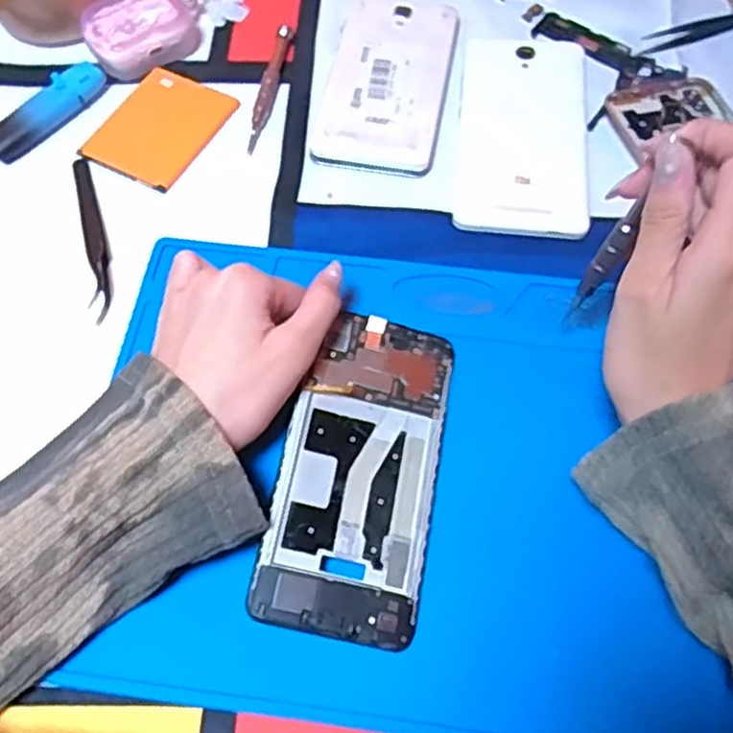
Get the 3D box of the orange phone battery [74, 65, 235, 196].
[{"bbox_3d":[-0.125,-0.146,0.452,0.065,0.004,0.080,26,66,13],"label":"orange phone battery"}]

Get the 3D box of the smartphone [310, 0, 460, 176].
[{"bbox_3d":[0.015,-0.179,0.461,0.071,0.010,0.143,9,64,5],"label":"smartphone"}]

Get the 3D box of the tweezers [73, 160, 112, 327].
[{"bbox_3d":[-0.150,-0.072,0.408,0.012,0.016,0.123,-15,64,-7],"label":"tweezers"}]

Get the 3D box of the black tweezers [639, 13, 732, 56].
[{"bbox_3d":[0.225,-0.223,0.487,0.104,0.004,0.019,-18,65,-9],"label":"black tweezers"}]

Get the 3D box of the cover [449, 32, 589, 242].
[{"bbox_3d":[0.094,-0.141,0.442,0.073,0.009,0.153,6,63,4],"label":"cover"}]

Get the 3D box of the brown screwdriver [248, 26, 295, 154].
[{"bbox_3d":[-0.060,-0.174,0.464,0.010,0.009,0.102,8,63,4],"label":"brown screwdriver"}]

